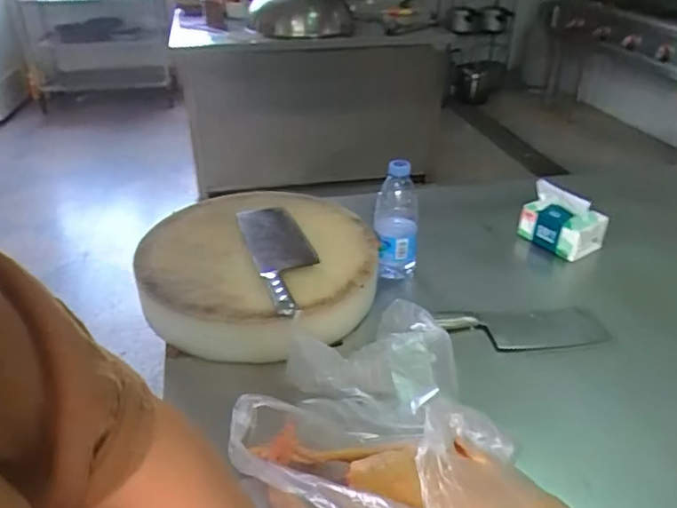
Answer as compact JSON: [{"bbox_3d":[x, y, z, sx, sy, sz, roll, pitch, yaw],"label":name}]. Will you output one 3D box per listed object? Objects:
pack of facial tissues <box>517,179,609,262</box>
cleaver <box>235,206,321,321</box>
[{"bbox_3d":[0.396,-0.061,1.016,0.071,0.103,0.129,-25,40,-35],"label":"pack of facial tissues"},{"bbox_3d":[-0.088,-0.004,0.886,0.088,0.031,0.322,-9,33,-16],"label":"cleaver"}]

